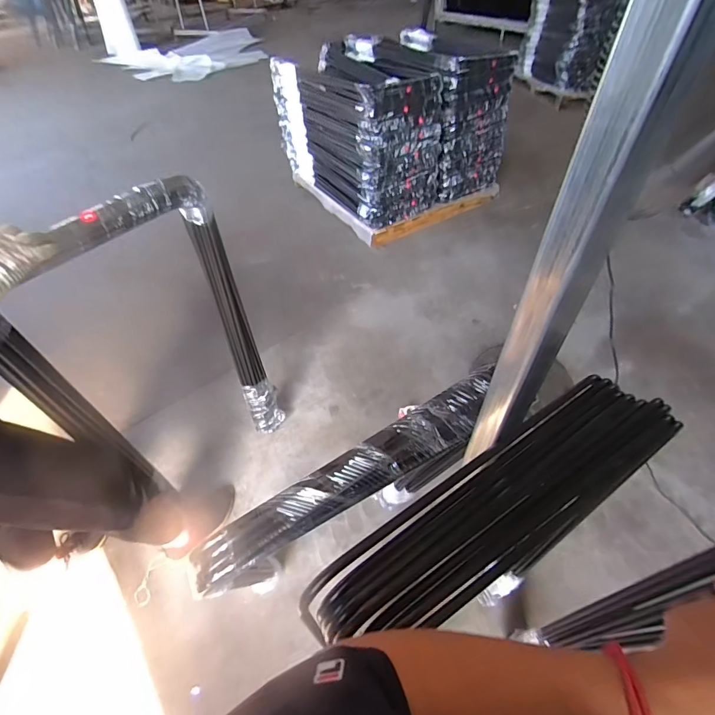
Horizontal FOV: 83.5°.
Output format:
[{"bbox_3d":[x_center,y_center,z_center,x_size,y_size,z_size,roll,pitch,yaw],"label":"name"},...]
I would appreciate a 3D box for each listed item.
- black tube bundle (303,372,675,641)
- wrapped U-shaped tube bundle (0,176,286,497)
[{"bbox_3d":[0.163,0.167,0.449,0.451,0.128,0.090,-24,53,-20],"label":"black tube bundle"},{"bbox_3d":[-0.458,0.054,1.038,0.092,0.900,0.510,26,54,21],"label":"wrapped U-shaped tube bundle"}]

